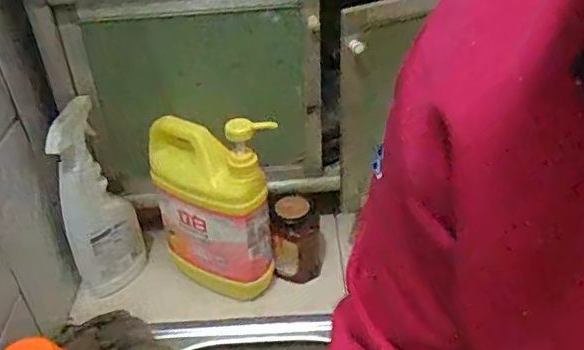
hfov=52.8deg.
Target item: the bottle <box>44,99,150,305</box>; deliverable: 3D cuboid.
[{"bbox_3d":[-0.238,0.034,0.716,0.082,0.244,0.071,-15,37,-15],"label":"bottle"}]

